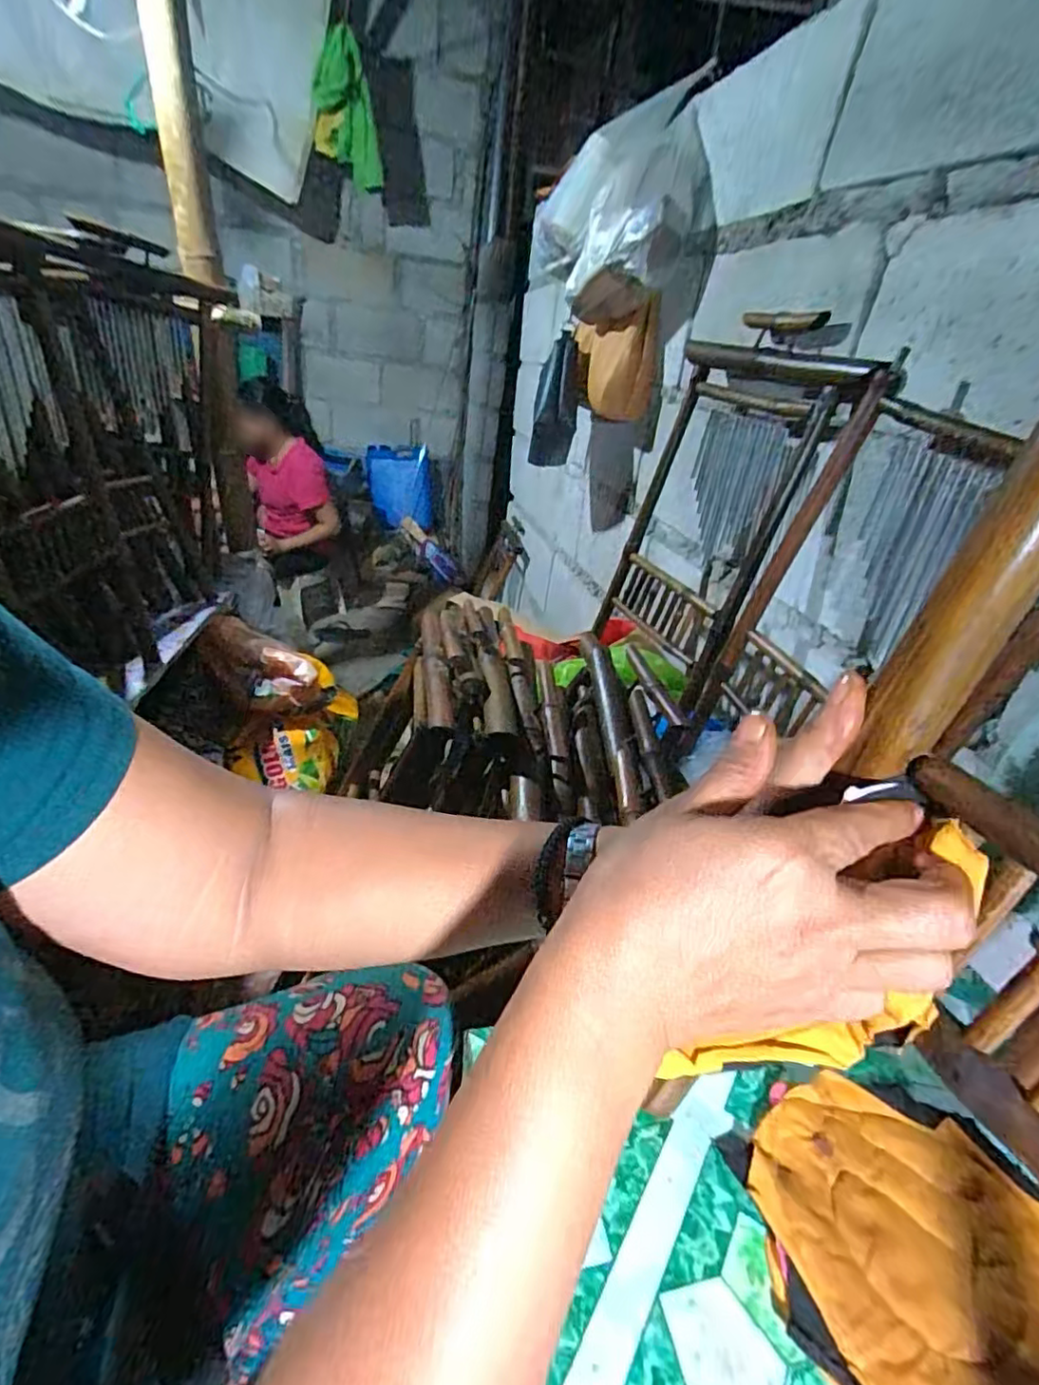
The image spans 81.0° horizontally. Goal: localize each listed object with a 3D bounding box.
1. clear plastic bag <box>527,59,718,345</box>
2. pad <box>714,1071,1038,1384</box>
[{"bbox_3d":[0.187,-0.815,1.051,0.154,0.331,0.376,-14,37,-33],"label":"clear plastic bag"},{"bbox_3d":[0.211,0.294,0.315,0.160,0.017,0.180,-17,39,-34],"label":"pad"}]

